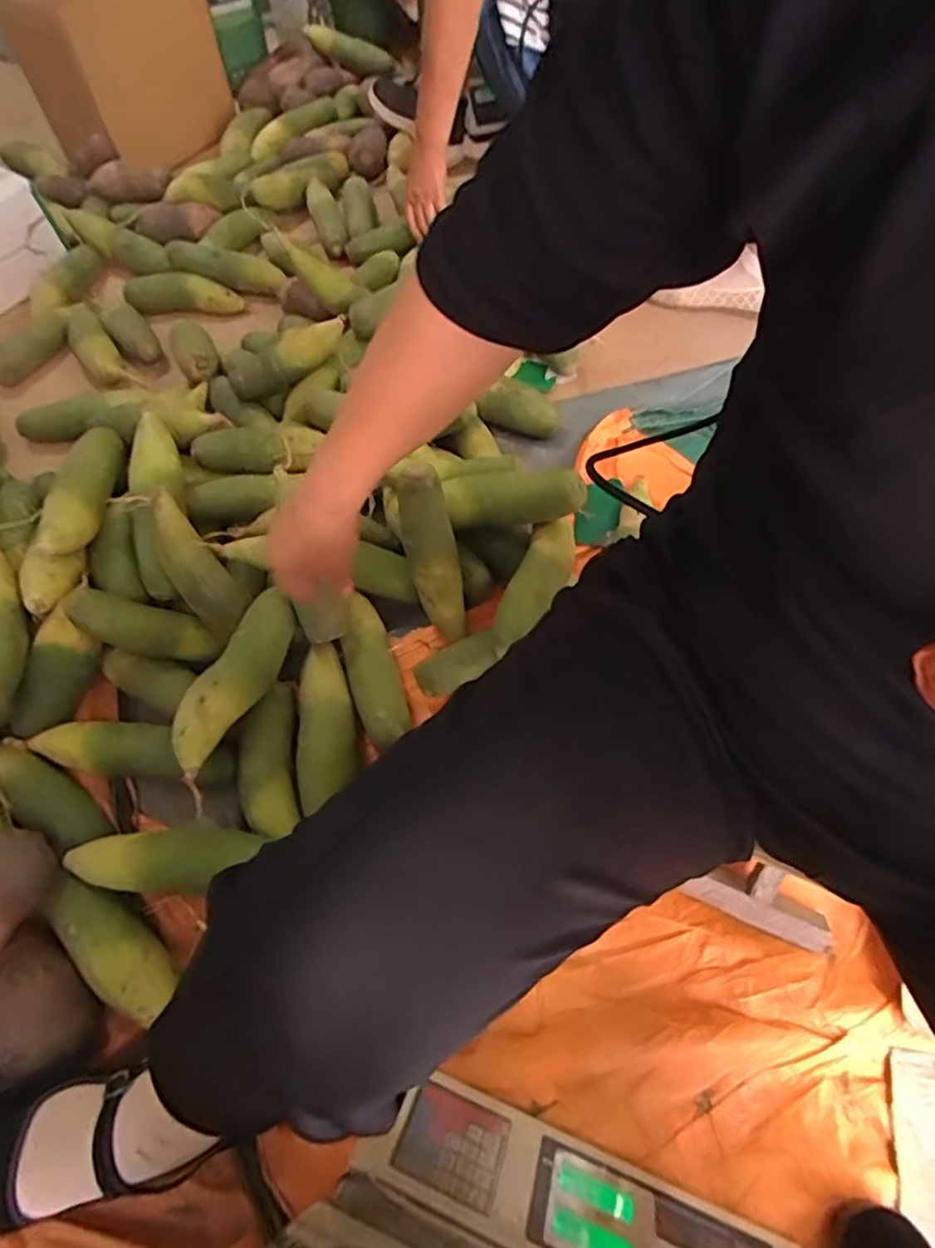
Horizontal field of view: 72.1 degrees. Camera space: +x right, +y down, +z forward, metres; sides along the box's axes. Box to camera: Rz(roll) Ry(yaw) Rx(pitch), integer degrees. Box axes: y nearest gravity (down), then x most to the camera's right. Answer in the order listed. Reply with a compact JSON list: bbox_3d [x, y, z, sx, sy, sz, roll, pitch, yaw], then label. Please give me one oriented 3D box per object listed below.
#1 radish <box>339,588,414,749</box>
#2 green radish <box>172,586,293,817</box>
[{"bbox_3d":[-0.103,0.054,0.695,0.053,0.057,0.156,-16,60,-8],"label":"radish"},{"bbox_3d":[-0.244,0.064,0.674,0.064,0.061,0.219,17,61,11],"label":"green radish"}]

